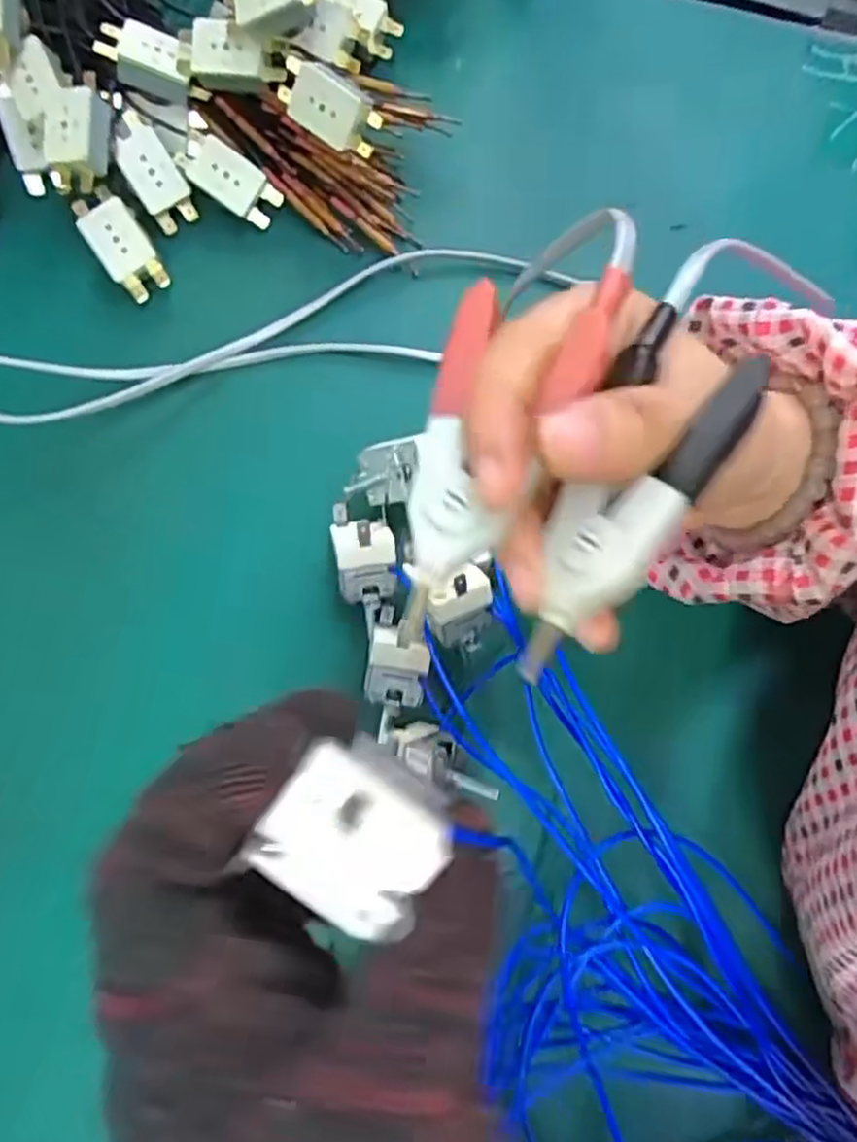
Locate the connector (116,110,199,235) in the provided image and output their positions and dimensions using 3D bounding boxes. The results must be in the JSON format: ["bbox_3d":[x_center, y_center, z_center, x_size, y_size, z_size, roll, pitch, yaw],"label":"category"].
[{"bbox_3d":[-0.156,-0.226,0.408,0.027,0.011,0.059,-29,119,-7],"label":"connector"}]

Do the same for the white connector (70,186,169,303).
[{"bbox_3d":[-0.171,-0.181,0.398,0.028,0.012,0.059,-35,105,-8],"label":"white connector"}]

